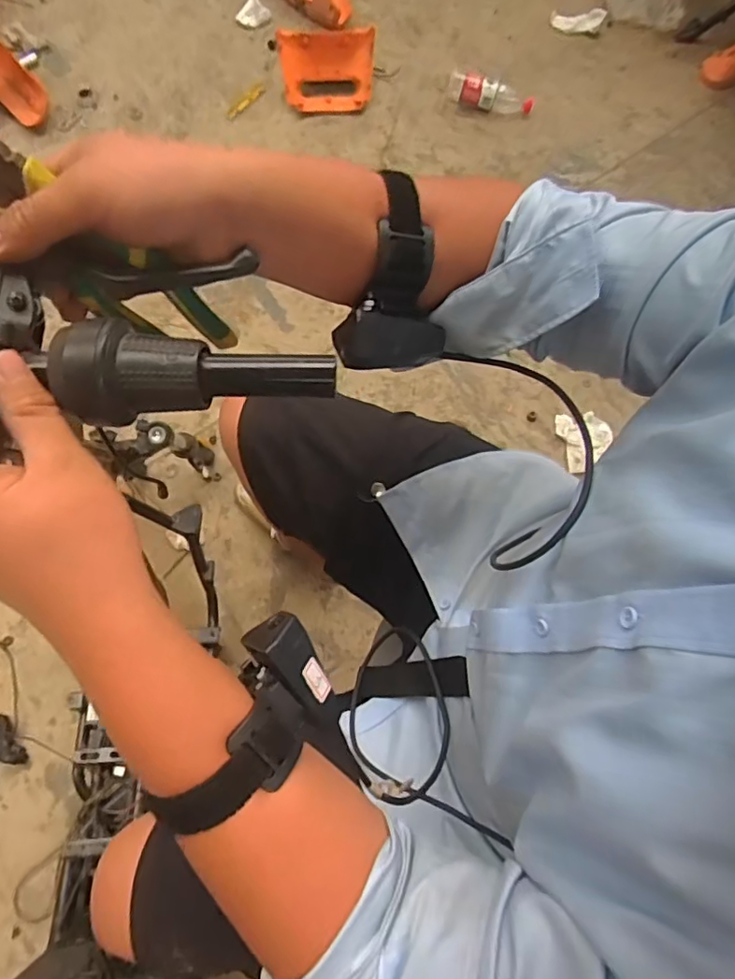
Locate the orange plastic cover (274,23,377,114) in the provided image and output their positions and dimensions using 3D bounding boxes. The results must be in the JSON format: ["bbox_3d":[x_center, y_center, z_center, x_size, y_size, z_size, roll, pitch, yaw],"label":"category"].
[{"bbox_3d":[-0.100,-1.099,1.507,0.242,0.105,0.177,-8,72,-4],"label":"orange plastic cover"}]

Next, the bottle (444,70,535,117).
[{"bbox_3d":[0.322,-1.037,1.512,0.229,0.075,0.072,13,71,3],"label":"bottle"}]

